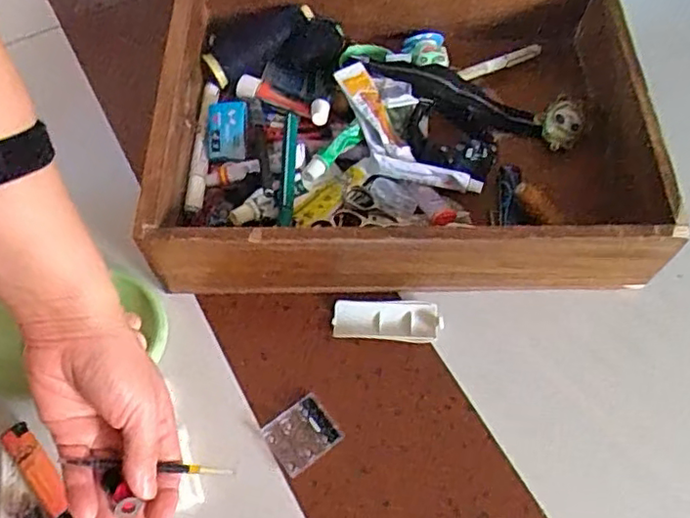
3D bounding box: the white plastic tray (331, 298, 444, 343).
[{"bbox_3d":[0.035,0.050,0.516,0.087,0.008,0.037,5,61,2],"label":"white plastic tray"}]

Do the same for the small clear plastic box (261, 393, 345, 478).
[{"bbox_3d":[-0.033,0.134,0.476,0.050,0.005,0.043,-34,67,-17],"label":"small clear plastic box"}]

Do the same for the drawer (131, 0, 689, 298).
[{"bbox_3d":[0.050,-0.125,0.565,0.405,0.097,0.307,0,61,0],"label":"drawer"}]

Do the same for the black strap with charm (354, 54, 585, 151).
[{"bbox_3d":[0.117,-0.149,0.591,0.212,0.033,0.042,17,63,9],"label":"black strap with charm"}]

